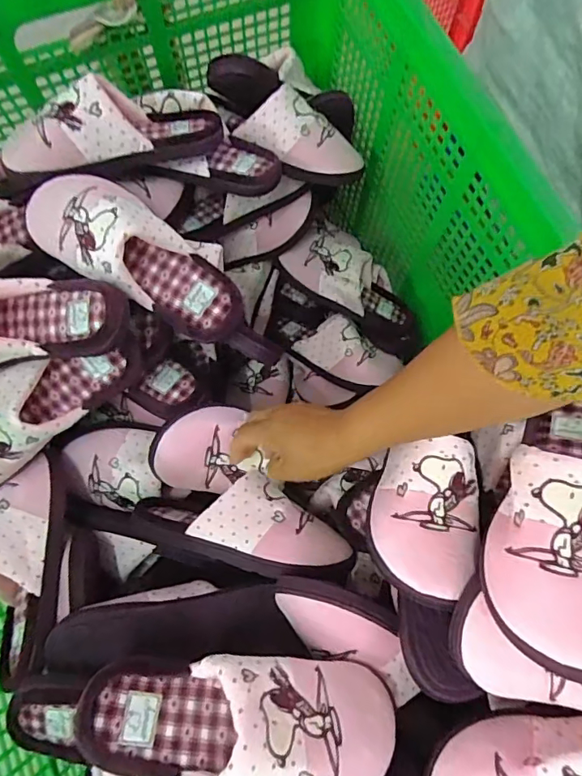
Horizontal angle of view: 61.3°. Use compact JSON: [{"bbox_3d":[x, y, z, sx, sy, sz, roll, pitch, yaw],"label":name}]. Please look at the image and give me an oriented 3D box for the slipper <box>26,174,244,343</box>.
[{"bbox_3d":[-0.152,-0.145,0.510,0.243,0.076,0.107,34,75,-10],"label":"slipper"}]

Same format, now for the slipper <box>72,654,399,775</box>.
[{"bbox_3d":[-0.039,0.260,0.374,0.245,0.071,0.099,8,73,2],"label":"slipper"}]

